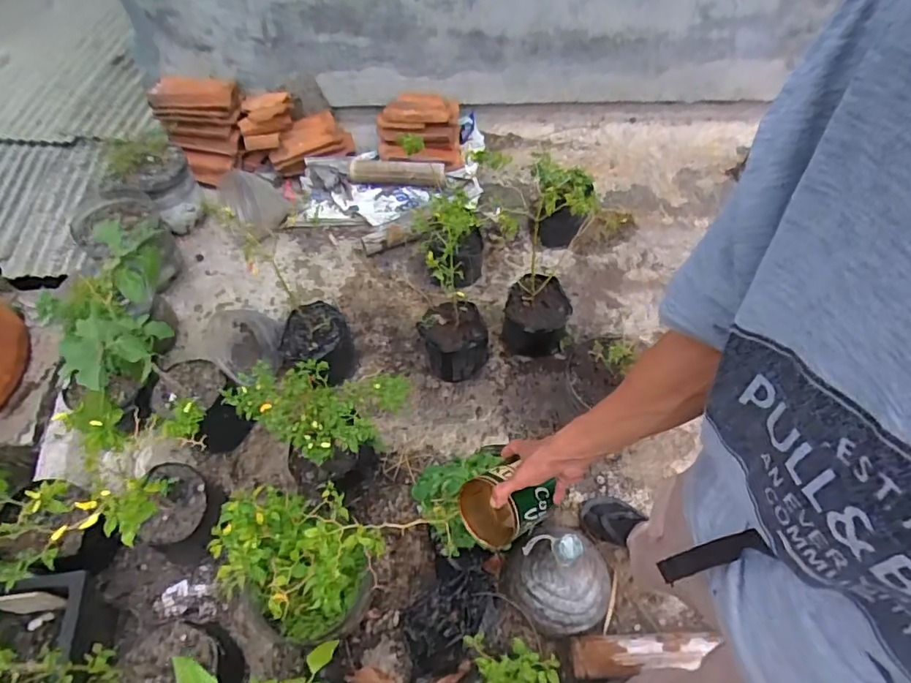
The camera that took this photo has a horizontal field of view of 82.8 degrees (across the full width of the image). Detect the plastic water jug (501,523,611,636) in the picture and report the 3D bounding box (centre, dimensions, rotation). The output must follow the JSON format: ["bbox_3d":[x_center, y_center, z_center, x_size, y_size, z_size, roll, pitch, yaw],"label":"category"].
[{"bbox_3d":[0.242,0.511,1.150,0.235,0.220,0.218,-1,57,1],"label":"plastic water jug"}]

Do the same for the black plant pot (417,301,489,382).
[{"bbox_3d":[-0.006,0.005,1.518,0.174,0.193,0.184,-1,57,1],"label":"black plant pot"}]

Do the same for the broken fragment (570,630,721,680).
[{"bbox_3d":[0.400,0.667,1.101,0.298,0.055,0.083,-2,57,1],"label":"broken fragment"}]

